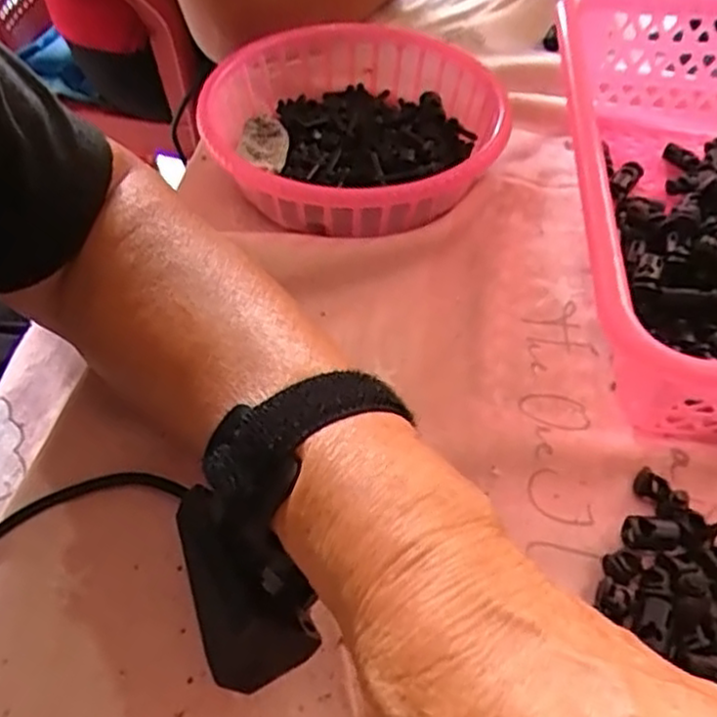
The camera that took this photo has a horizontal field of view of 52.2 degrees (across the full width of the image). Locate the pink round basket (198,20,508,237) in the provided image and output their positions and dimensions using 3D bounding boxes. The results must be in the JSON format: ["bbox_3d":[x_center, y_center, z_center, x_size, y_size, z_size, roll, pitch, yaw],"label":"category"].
[{"bbox_3d":[-0.004,-0.128,0.423,0.164,0.049,0.158,0,50,0],"label":"pink round basket"}]

